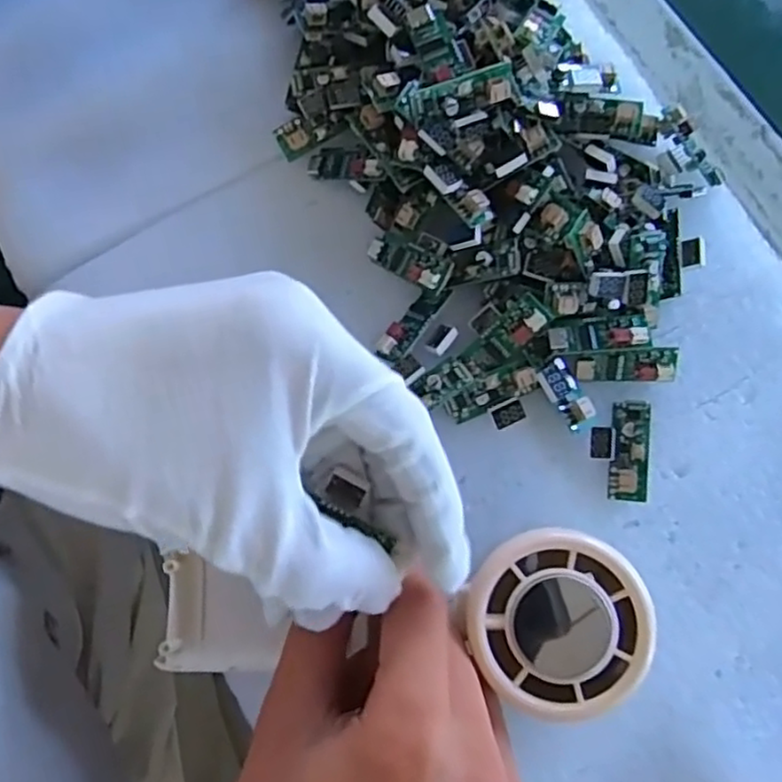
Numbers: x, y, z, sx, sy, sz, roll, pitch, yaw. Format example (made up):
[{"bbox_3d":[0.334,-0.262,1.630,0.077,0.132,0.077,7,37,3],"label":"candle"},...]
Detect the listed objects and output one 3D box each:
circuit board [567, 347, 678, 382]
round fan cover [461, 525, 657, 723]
[{"bbox_3d":[0.090,-0.010,0.275,0.041,0.011,0.012,0,77,-1],"label":"circuit board"},{"bbox_3d":[0.050,0.069,0.211,0.052,0.009,0.052,0,77,-1],"label":"round fan cover"}]

